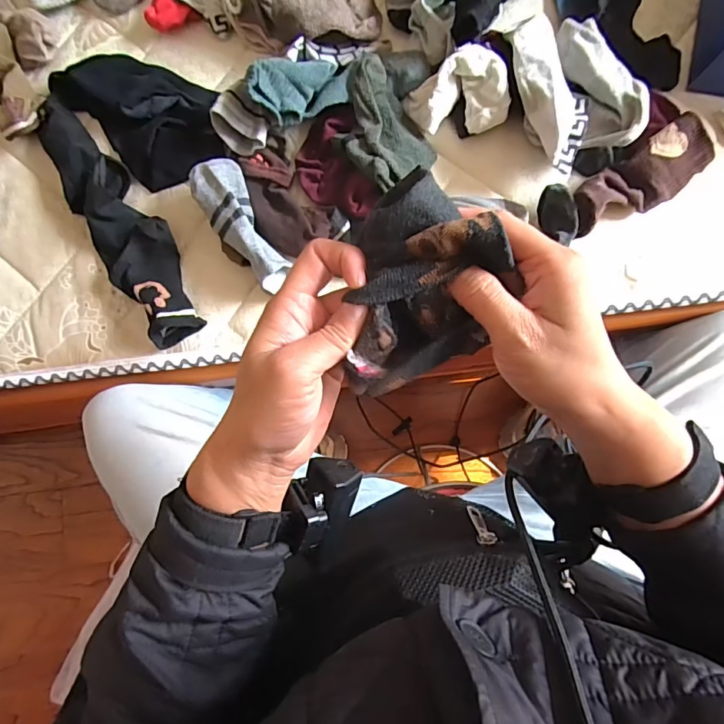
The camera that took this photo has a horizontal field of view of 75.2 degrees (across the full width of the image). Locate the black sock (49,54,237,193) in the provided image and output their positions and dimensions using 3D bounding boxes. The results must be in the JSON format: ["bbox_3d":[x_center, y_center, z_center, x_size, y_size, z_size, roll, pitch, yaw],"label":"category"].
[{"bbox_3d":[-0.254,-0.310,0.565,0.148,0.036,0.221,-45,82,-2],"label":"black sock"}]

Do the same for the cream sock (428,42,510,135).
[{"bbox_3d":[0.122,-0.305,0.534,0.088,0.057,0.086,10,84,5],"label":"cream sock"}]

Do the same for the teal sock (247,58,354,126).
[{"bbox_3d":[-0.071,-0.301,0.513,0.121,0.044,0.063,-19,82,-25],"label":"teal sock"}]

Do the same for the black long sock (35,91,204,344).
[{"bbox_3d":[-0.288,-0.166,0.551,0.087,0.036,0.319,-37,82,-1],"label":"black long sock"}]

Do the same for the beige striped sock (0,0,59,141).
[{"bbox_3d":[-0.449,-0.414,0.587,0.106,0.042,0.278,-27,82,1],"label":"beige striped sock"}]

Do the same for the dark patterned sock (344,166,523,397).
[{"bbox_3d":[0.023,-0.034,0.237,0.096,0.044,0.080,-39,82,-1],"label":"dark patterned sock"}]

